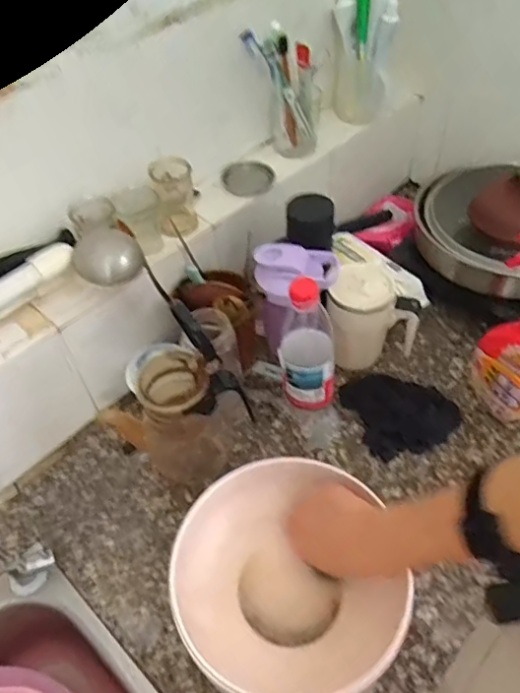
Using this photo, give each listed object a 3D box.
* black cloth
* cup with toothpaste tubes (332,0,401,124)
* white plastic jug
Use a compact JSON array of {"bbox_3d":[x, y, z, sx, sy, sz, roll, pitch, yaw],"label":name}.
[{"bbox_3d":[0.191,0.082,0.759,0.127,0.026,0.129,-19,51,-12],"label":"black cloth"},{"bbox_3d":[0.159,-0.462,0.866,0.073,0.202,0.084,-14,50,-9],"label":"cup with toothpaste tubes"},{"bbox_3d":[0.152,-0.040,0.782,0.115,0.154,0.079,1,50,4],"label":"white plastic jug"}]

